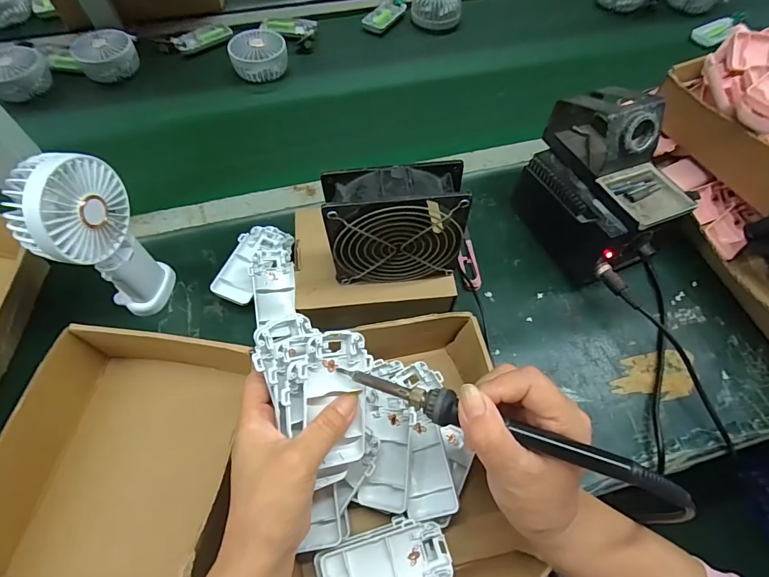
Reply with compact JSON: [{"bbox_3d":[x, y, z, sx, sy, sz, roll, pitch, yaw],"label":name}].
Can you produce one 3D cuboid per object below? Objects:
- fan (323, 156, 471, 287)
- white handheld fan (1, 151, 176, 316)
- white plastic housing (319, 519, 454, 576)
[{"bbox_3d":[0.009,-0.055,0.378,0.118,0.116,0.045,-5,61,-4],"label":"fan"},{"bbox_3d":[-0.261,-0.041,0.386,0.044,0.189,0.086,19,62,9],"label":"white handheld fan"},{"bbox_3d":[0.002,0.212,0.311,0.095,0.018,0.048,-11,62,-7],"label":"white plastic housing"}]

